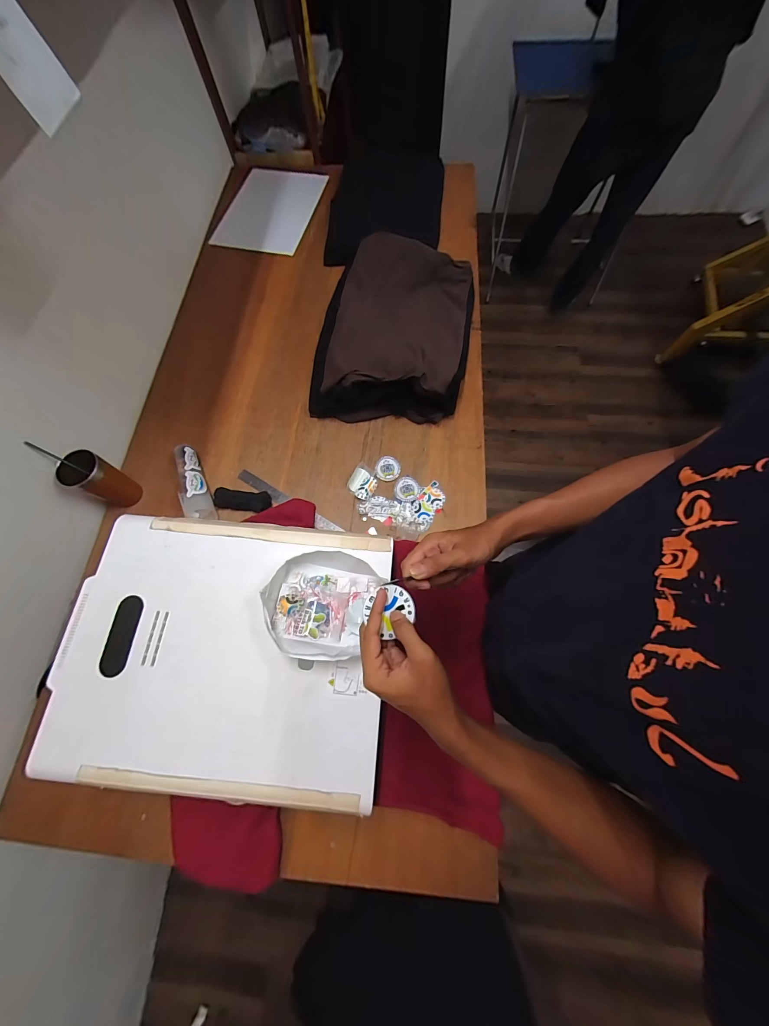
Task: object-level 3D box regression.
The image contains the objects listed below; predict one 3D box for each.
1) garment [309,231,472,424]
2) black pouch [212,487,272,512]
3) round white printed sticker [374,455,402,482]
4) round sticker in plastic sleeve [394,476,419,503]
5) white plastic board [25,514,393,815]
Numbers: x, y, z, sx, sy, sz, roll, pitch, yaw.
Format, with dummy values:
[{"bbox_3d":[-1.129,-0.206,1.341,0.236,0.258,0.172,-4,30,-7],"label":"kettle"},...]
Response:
[{"bbox_3d":[0.026,-0.474,0.879,0.382,0.155,0.489,7,71,5],"label":"garment"},{"bbox_3d":[-0.330,-0.032,0.791,0.125,0.029,0.047,8,72,5],"label":"black pouch"},{"bbox_3d":[0.008,-0.106,0.813,0.059,0.009,0.061,9,72,6],"label":"round white printed sticker"},{"bbox_3d":[0.052,-0.057,0.797,0.055,0.004,0.062,9,72,5],"label":"round sticker in plastic sleeve"},{"bbox_3d":[-0.255,0.205,0.539,0.499,0.019,0.395,4,71,2],"label":"white plastic board"}]

